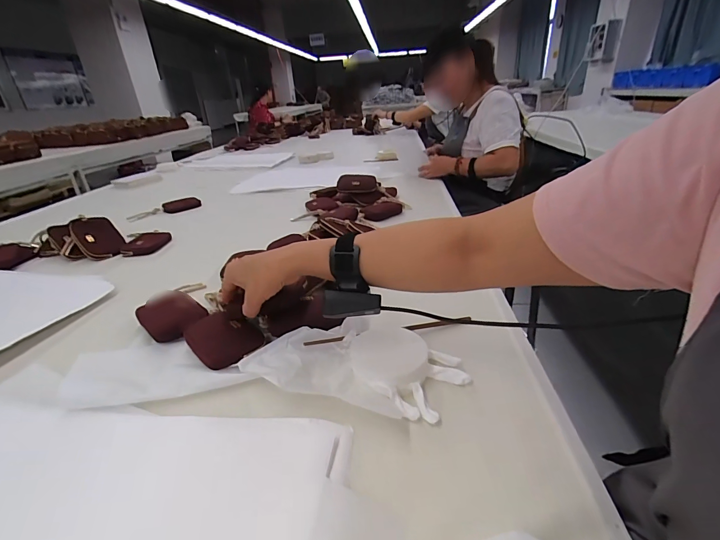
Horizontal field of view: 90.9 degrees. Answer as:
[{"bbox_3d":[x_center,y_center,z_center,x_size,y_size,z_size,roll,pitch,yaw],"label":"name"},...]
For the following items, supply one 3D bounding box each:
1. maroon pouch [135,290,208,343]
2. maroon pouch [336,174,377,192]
[{"bbox_3d":[-0.298,0.067,0.558,0.097,0.034,0.079,19,35,38],"label":"maroon pouch"},{"bbox_3d":[-0.011,-0.255,1.062,0.119,0.024,0.069,2,60,6],"label":"maroon pouch"}]

